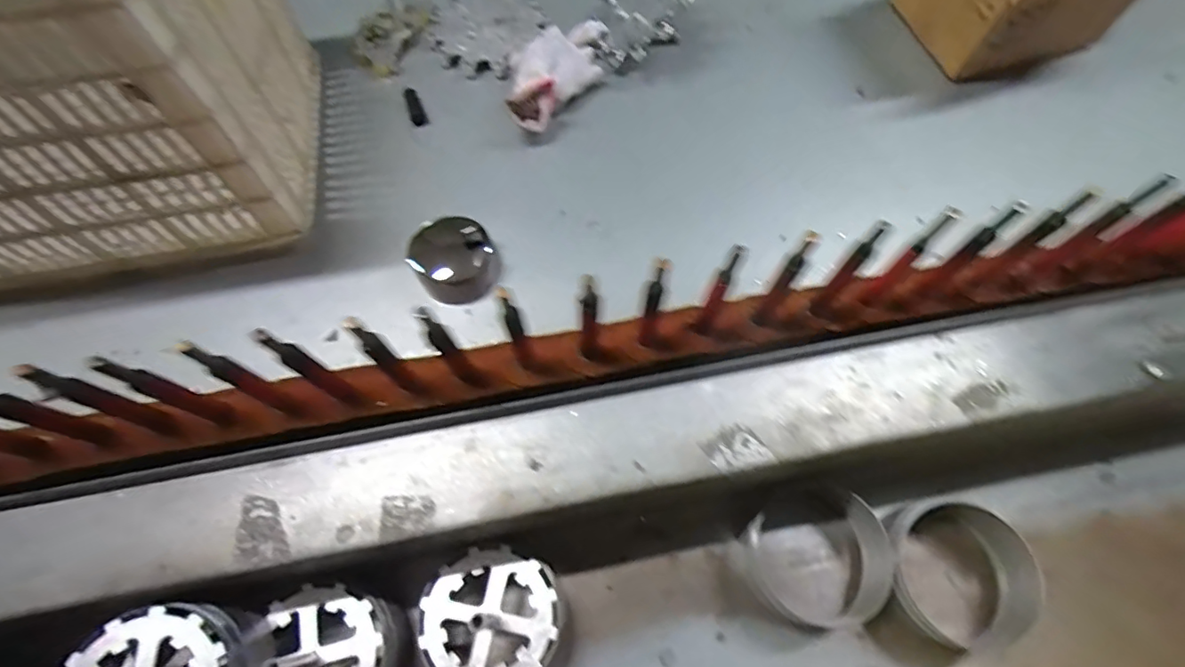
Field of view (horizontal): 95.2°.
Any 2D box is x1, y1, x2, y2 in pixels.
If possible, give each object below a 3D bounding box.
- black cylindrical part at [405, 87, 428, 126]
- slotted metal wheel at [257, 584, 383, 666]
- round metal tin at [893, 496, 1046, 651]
[{"bbox_3d":[-0.205,-0.264,0.623,0.015,0.014,0.052,-19,69,-6],"label":"black cylindrical part"},{"bbox_3d":[-0.250,0.289,0.480,0.100,0.047,0.116,-13,69,-3],"label":"slotted metal wheel"},{"bbox_3d":[0.365,0.242,0.547,0.140,0.072,0.133,-1,69,2],"label":"round metal tin"}]

